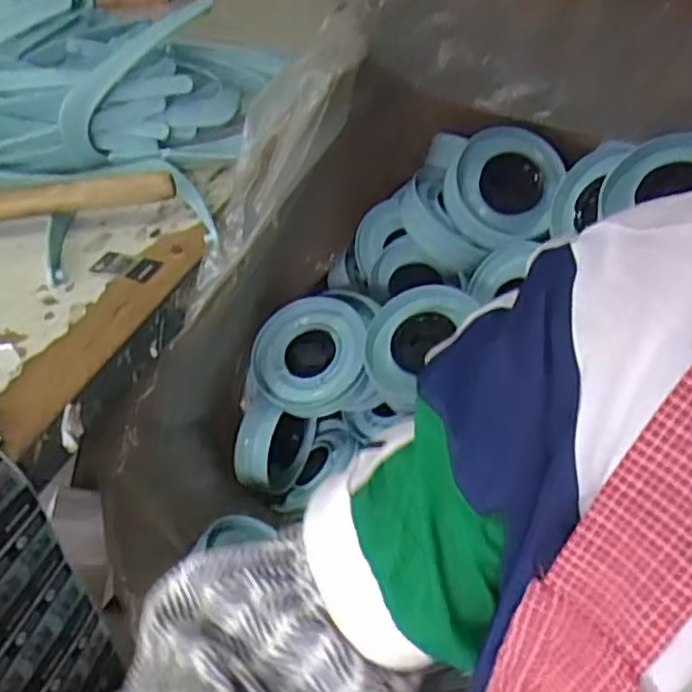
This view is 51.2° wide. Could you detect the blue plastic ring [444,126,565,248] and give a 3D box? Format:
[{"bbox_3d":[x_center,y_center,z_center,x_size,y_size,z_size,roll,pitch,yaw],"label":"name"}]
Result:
[{"bbox_3d":[0.171,-0.177,0.787,0.125,0.123,0.033,-16,-5,13],"label":"blue plastic ring"}]

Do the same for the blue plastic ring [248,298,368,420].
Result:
[{"bbox_3d":[-0.039,0.010,0.810,0.117,0.033,0.139,41,83,21],"label":"blue plastic ring"}]

